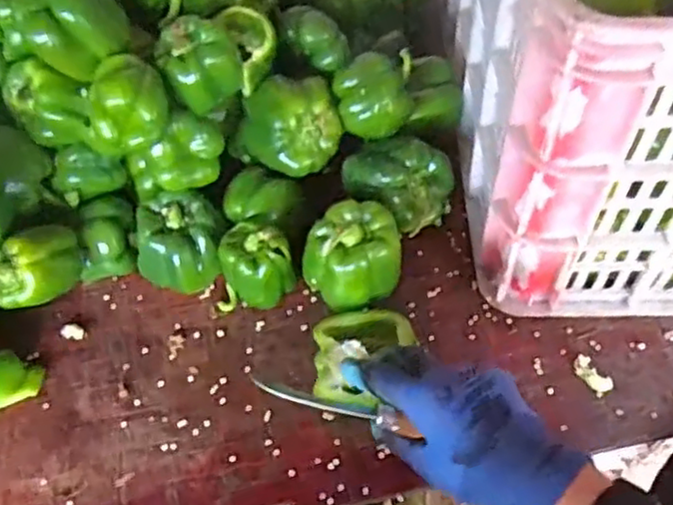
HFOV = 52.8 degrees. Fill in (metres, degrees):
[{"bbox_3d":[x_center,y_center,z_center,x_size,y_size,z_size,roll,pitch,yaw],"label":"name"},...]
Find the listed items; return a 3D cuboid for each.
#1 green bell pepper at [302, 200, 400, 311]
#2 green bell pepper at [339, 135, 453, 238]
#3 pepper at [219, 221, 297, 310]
[{"bbox_3d":[0.013,0.010,0.575,0.079,0.081,0.071,-4,51,-2],"label":"green bell pepper"},{"bbox_3d":[0.054,-0.059,0.619,0.093,0.081,0.073,23,55,19],"label":"green bell pepper"},{"bbox_3d":[-0.067,0.014,0.577,0.061,0.077,0.049,34,59,25],"label":"pepper"}]

